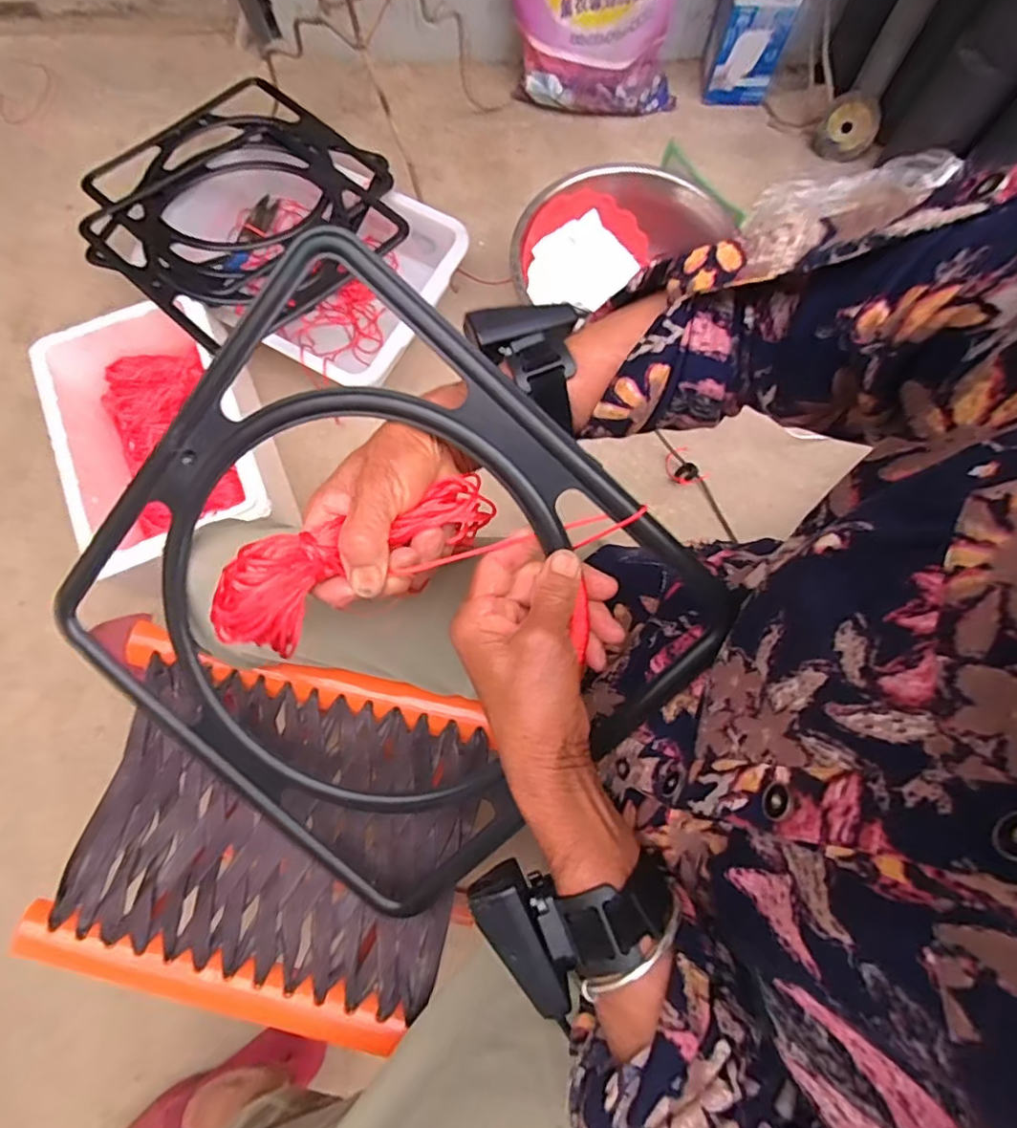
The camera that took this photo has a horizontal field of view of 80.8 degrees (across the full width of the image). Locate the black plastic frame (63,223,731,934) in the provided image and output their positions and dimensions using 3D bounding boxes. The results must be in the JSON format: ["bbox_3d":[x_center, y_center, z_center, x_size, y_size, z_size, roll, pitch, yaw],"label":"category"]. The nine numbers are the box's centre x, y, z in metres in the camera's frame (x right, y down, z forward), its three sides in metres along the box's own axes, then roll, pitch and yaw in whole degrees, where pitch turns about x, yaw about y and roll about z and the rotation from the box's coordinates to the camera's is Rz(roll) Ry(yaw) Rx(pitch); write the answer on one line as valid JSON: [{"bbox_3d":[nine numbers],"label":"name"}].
[{"bbox_3d":[-0.087,0.028,0.365,0.326,0.019,0.320,42,107,-1],"label":"black plastic frame"}]

